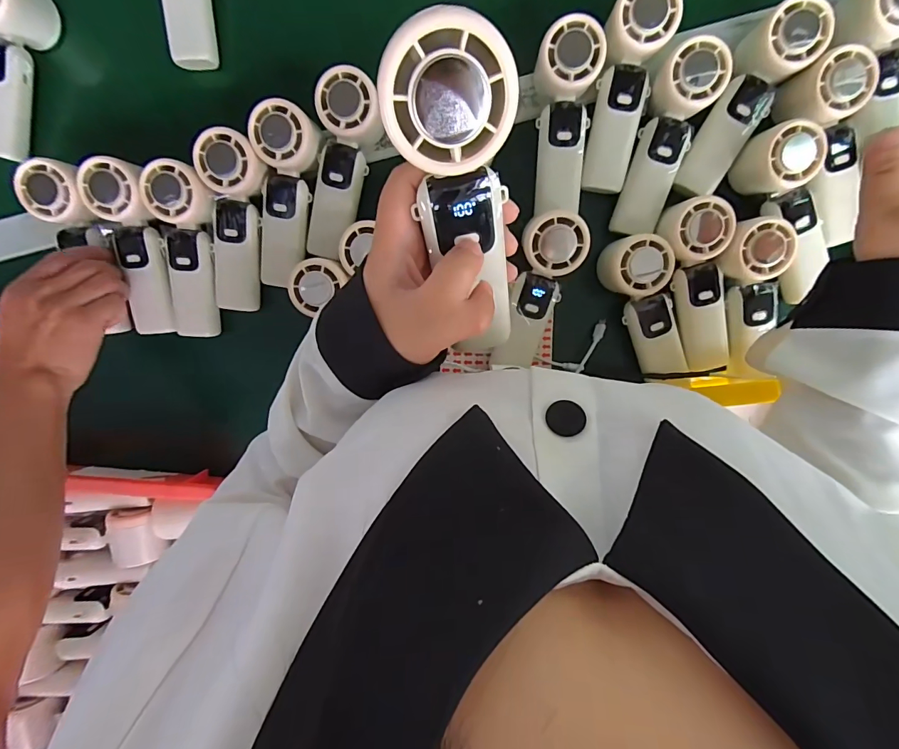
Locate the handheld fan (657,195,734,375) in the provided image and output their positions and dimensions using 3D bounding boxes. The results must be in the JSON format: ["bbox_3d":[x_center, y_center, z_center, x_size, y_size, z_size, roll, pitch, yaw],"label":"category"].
[{"bbox_3d":[0.249,-0.088,0.415,0.061,0.043,0.166,-16,110,4],"label":"handheld fan"}]

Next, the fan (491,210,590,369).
[{"bbox_3d":[0.086,-0.085,0.413,0.057,0.046,0.151,15,123,0],"label":"fan"}]

